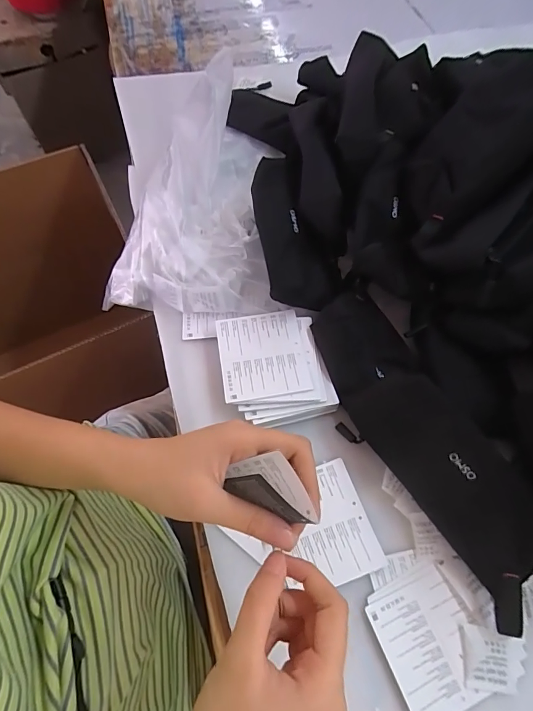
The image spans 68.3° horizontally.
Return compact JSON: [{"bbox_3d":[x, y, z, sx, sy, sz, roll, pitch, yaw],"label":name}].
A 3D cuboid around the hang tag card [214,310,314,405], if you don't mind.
[{"bbox_3d":[-0.005,-0.001,0.418,0.089,0.007,0.099,-9,62,-4],"label":"hang tag card"}]

